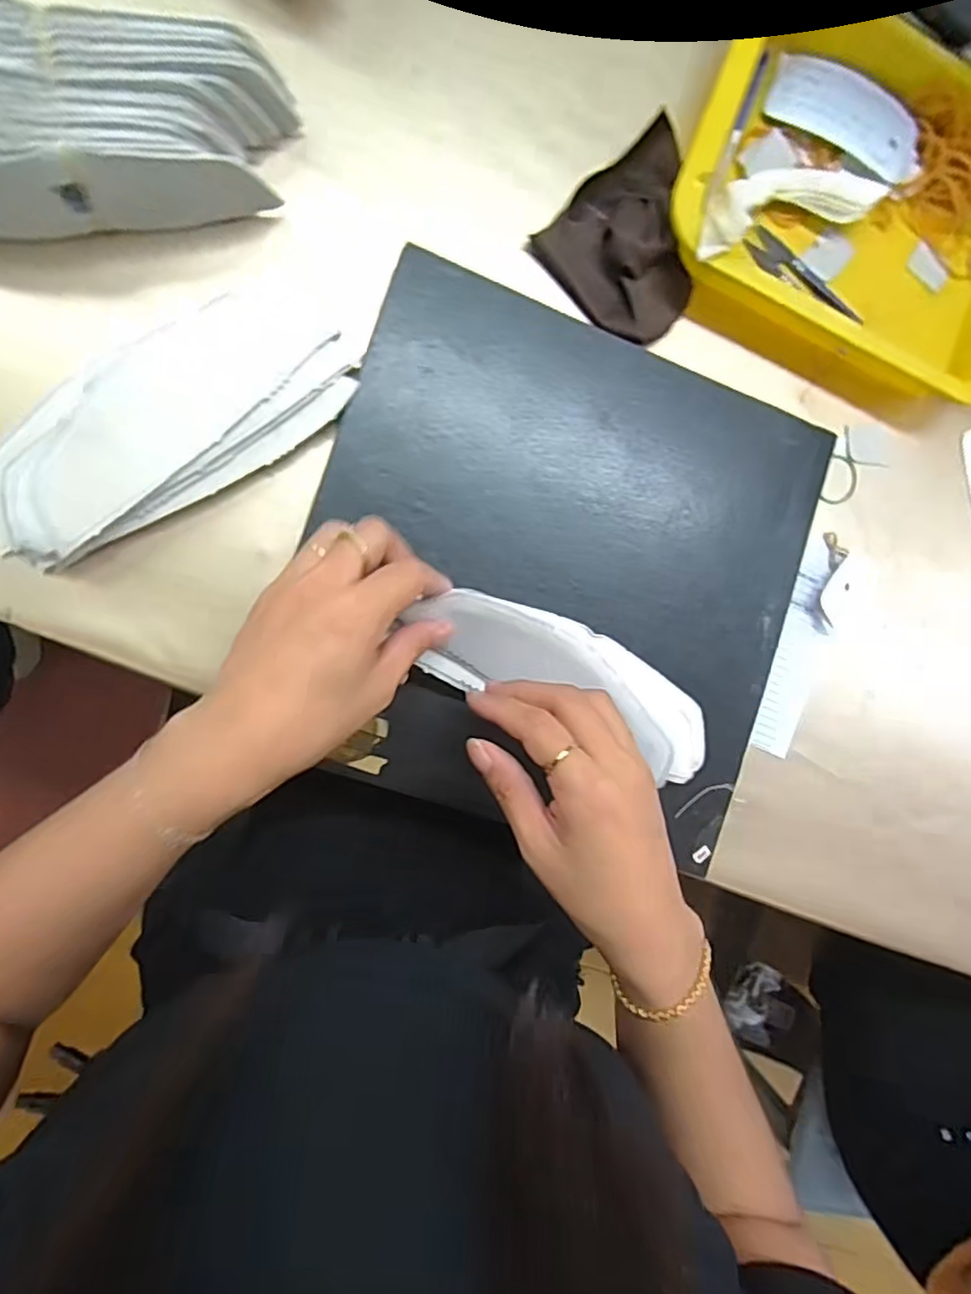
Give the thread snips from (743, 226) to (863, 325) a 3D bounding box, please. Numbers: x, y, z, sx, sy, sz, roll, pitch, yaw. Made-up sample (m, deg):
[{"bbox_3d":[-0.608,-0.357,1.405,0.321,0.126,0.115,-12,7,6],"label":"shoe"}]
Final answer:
[{"bbox_3d":[0.217,-0.249,0.420,0.093,0.005,0.022,30,88,-9],"label":"thread snips"}]

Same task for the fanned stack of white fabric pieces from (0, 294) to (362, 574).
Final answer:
[{"bbox_3d":[-0.183,-0.127,0.349,0.221,0.030,0.091,-31,97,-6],"label":"fanned stack of white fabric pieces"}]

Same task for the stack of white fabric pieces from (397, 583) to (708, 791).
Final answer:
[{"bbox_3d":[0.051,0.019,0.360,0.202,0.038,0.061,25,89,-20],"label":"stack of white fabric pieces"}]

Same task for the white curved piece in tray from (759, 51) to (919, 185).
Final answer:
[{"bbox_3d":[0.244,-0.352,0.413,0.111,0.010,0.052,27,89,-10],"label":"white curved piece in tray"}]

